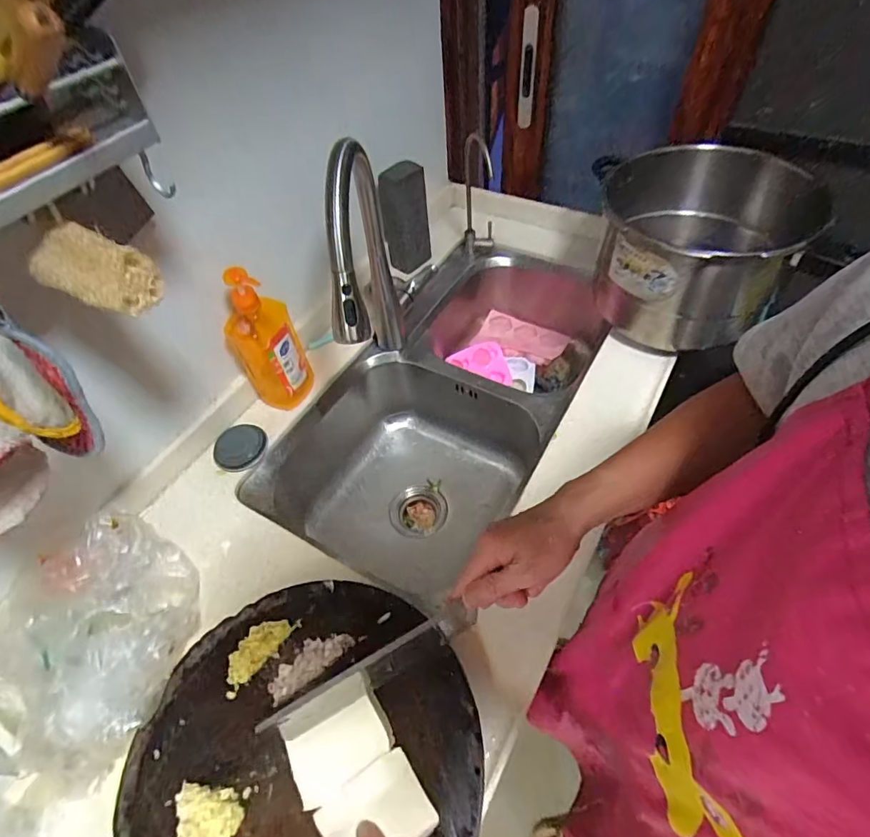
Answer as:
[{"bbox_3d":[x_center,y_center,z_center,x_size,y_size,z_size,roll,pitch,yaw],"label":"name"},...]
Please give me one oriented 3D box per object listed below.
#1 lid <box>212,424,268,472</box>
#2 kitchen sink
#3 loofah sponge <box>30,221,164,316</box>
[{"bbox_3d":[-0.315,0.043,0.789,0.083,0.013,0.076,-2,53,3],"label":"lid"},{"bbox_3d":[0.039,-0.038,0.984,0.380,0.238,0.740,25,59,21],"label":"kitchen sink"},{"bbox_3d":[-0.302,-0.129,0.427,0.102,0.054,0.049,16,56,16],"label":"loofah sponge"}]

